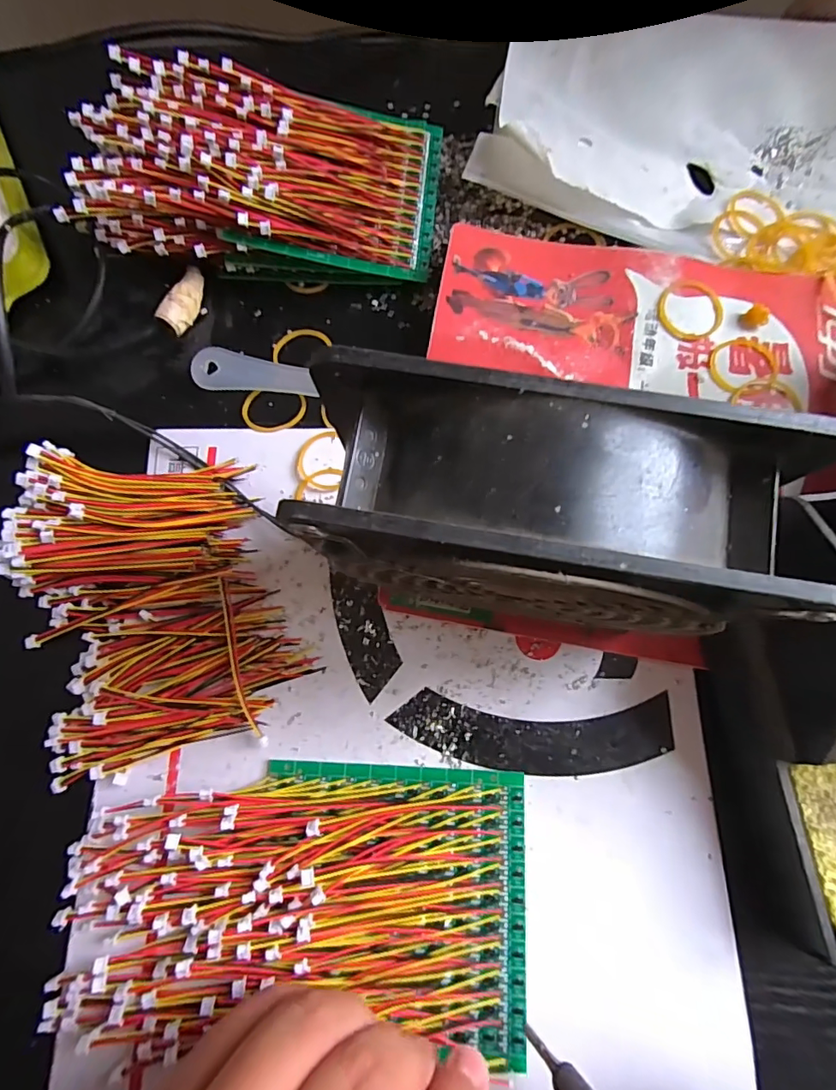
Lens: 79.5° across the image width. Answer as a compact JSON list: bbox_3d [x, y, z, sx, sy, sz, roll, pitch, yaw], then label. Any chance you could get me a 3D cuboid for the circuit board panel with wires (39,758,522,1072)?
[{"bbox_3d":[-0.044,0.130,0.182,0.164,0.017,0.090,1,77,2],"label":"circuit board panel with wires"}]

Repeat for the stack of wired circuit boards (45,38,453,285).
[{"bbox_3d":[-0.080,-0.186,0.251,0.177,0.050,0.095,3,75,4],"label":"stack of wired circuit boards"}]

